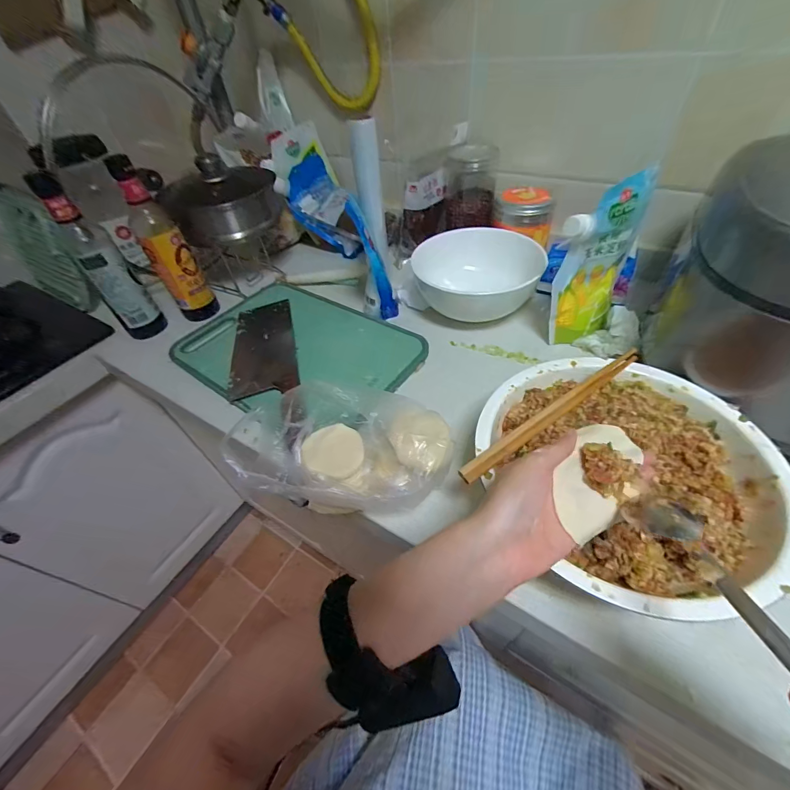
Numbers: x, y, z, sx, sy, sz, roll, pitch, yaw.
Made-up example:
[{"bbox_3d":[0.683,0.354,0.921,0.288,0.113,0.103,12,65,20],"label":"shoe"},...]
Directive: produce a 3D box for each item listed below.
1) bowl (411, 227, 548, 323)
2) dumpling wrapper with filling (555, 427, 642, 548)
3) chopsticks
[{"bbox_3d":[0.142,-0.207,0.604,0.194,0.078,0.188,10,50,15],"label":"bowl"},{"bbox_3d":[0.151,0.062,0.270,0.047,0.027,0.088,33,77,25],"label":"dumpling wrapper with filling"},{"bbox_3d":[0.156,0.014,0.352,0.240,0.014,0.018,-30,51,-19],"label":"chopsticks"}]

